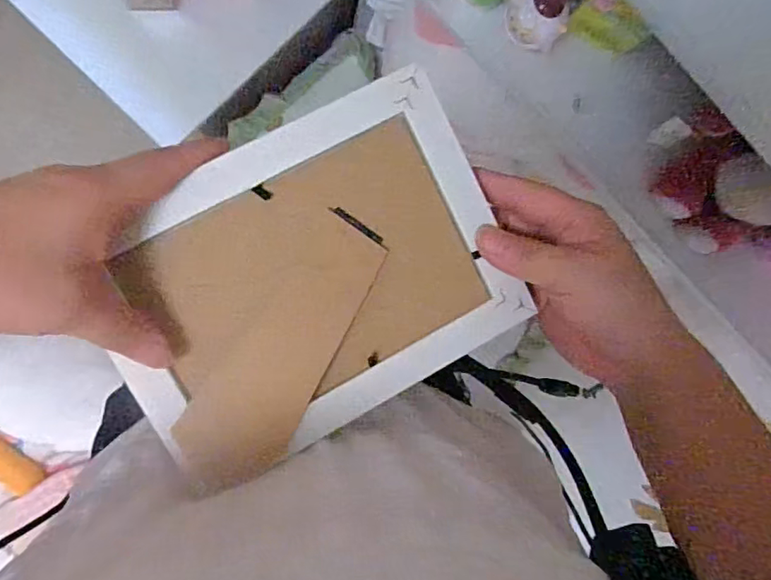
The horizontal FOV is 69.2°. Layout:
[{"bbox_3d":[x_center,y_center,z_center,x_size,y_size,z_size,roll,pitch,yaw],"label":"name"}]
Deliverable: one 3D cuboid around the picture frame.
[{"bbox_3d":[-0.035,-0.005,0.267,0.181,0.016,0.139,-27,95,-7],"label":"picture frame"}]

